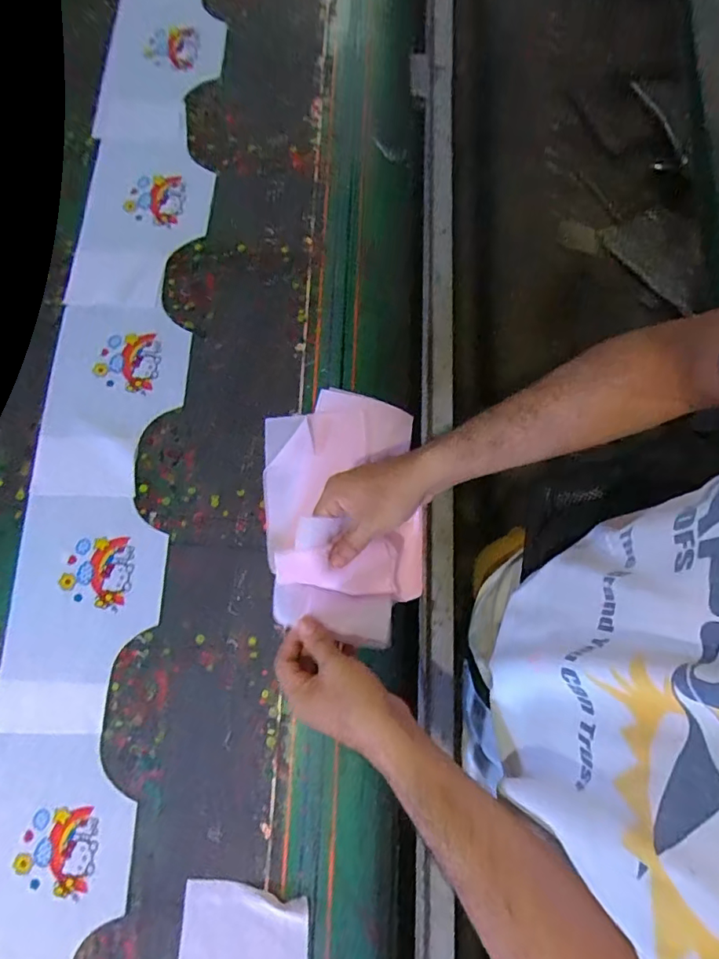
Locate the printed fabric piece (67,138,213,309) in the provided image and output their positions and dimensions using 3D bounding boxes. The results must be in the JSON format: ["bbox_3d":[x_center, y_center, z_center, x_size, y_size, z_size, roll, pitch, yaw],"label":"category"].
[{"bbox_3d":[-0.286,-0.342,0.665,0.165,0.011,0.245,5,80,1],"label":"printed fabric piece"}]

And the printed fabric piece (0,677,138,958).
[{"bbox_3d":[-0.314,0.377,0.501,0.163,0.006,0.322,3,77,1],"label":"printed fabric piece"}]

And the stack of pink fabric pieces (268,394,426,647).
[{"bbox_3d":[-0.020,0.025,0.527,0.171,0.098,0.280,-2,77,0],"label":"stack of pink fabric pieces"}]

